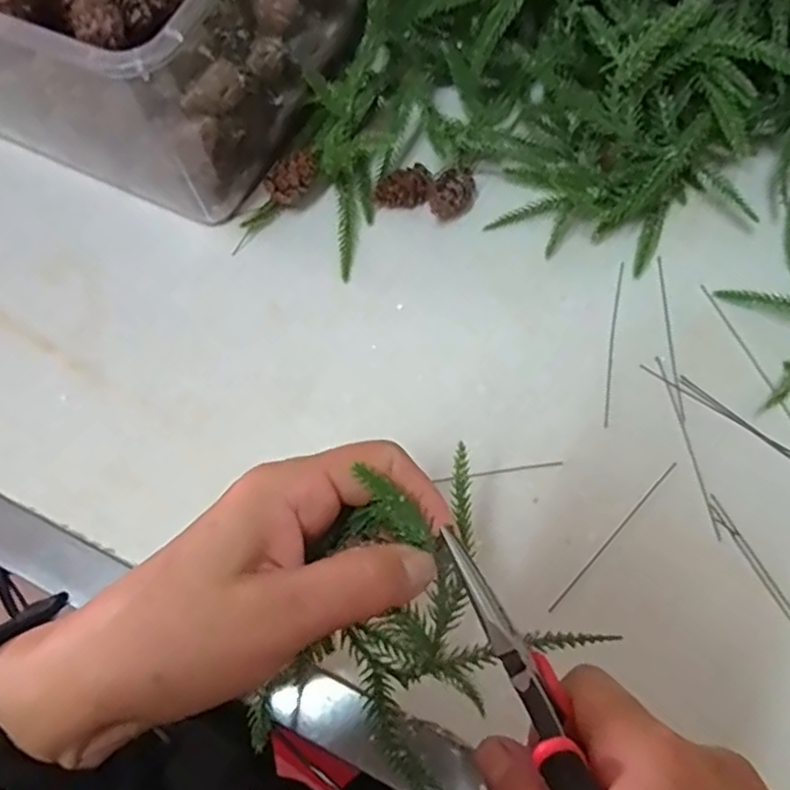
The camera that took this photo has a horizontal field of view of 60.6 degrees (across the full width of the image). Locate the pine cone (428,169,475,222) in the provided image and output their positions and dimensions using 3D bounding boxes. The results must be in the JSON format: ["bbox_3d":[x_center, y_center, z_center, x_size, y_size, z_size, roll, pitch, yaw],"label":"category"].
[{"bbox_3d":[0.033,-0.118,0.397,0.020,0.023,0.033,33,74,13],"label":"pine cone"}]

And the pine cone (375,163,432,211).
[{"bbox_3d":[0.005,-0.123,0.402,0.033,0.019,0.019,3,70,3],"label":"pine cone"}]

